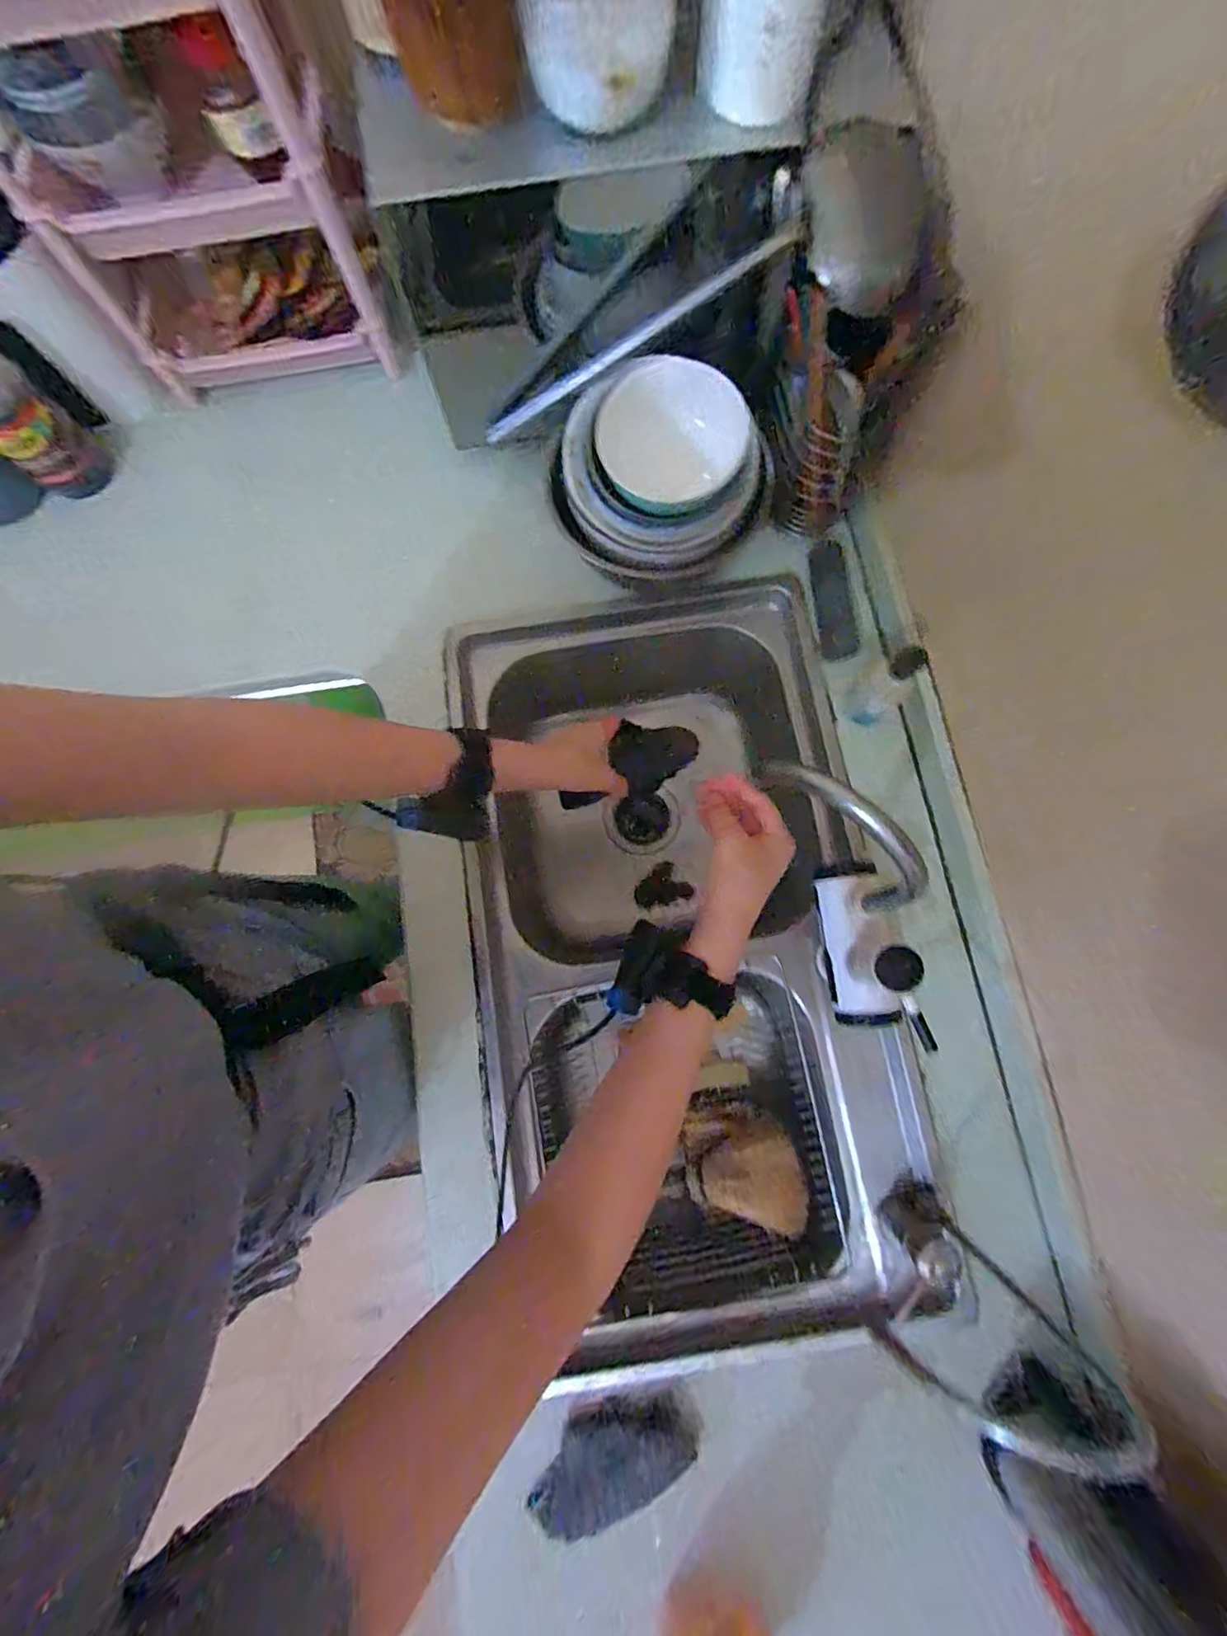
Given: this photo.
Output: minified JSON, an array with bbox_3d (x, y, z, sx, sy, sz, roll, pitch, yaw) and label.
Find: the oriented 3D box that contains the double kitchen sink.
[{"bbox_3d":[0.069,0.136,0.702,0.432,0.245,0.752,-10,79,-1],"label":"double kitchen sink"}]

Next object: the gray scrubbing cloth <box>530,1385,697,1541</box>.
[{"bbox_3d":[-0.003,0.556,0.494,0.156,0.020,0.069,-27,49,-1],"label":"gray scrubbing cloth"}]

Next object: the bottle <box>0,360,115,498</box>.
[{"bbox_3d":[-0.681,-0.457,0.626,0.073,0.214,0.084,31,80,37],"label":"bottle"}]

